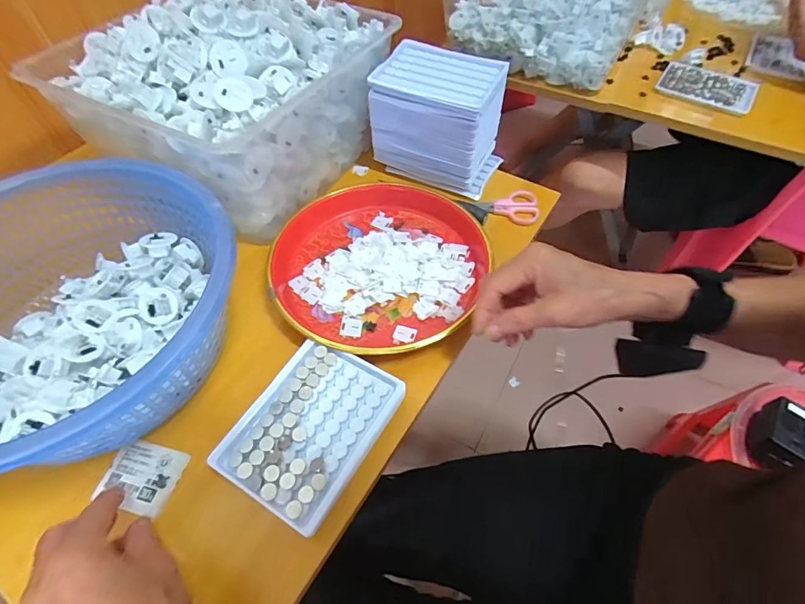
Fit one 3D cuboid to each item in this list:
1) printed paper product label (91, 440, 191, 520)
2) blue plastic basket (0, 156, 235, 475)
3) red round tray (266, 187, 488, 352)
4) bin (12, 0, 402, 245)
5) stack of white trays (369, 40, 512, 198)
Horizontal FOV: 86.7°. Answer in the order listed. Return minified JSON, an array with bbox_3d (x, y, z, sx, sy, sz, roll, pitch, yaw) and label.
[{"bbox_3d":[-0.203,0.135,0.333,0.060,0.005,0.048,13,56,9],"label":"printed paper product label"},{"bbox_3d":[-0.278,0.008,0.350,0.246,0.091,0.266,0,55,0],"label":"blue plastic basket"},{"bbox_3d":[-0.026,-0.042,0.444,0.206,0.029,0.220,0,55,0],"label":"red round tray"},{"bbox_3d":[-0.200,-0.249,0.497,0.282,0.159,0.288,25,58,16],"label":"bin"},{"bbox_3d":[0.046,-0.217,0.514,0.144,0.117,0.099,19,57,13],"label":"stack of white trays"}]

